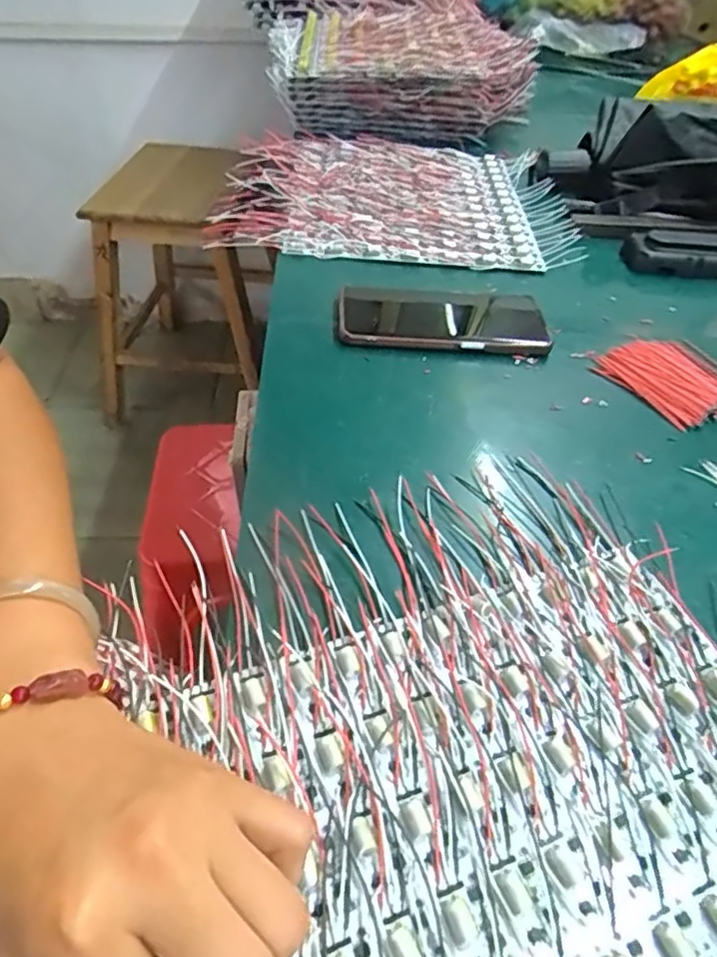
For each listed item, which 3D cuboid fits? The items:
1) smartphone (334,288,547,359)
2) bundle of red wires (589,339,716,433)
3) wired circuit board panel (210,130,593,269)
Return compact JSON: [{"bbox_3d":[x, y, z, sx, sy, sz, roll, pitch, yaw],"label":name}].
[{"bbox_3d":[0.065,-0.126,0.496,0.163,0.014,0.076,2,47,-4],"label":"smartphone"},{"bbox_3d":[0.234,-0.075,0.458,0.080,0.016,0.097,-27,55,-27],"label":"bundle of red wires"},{"bbox_3d":[0.035,-0.305,0.664,0.351,0.024,0.284,6,47,0],"label":"wired circuit board panel"}]

